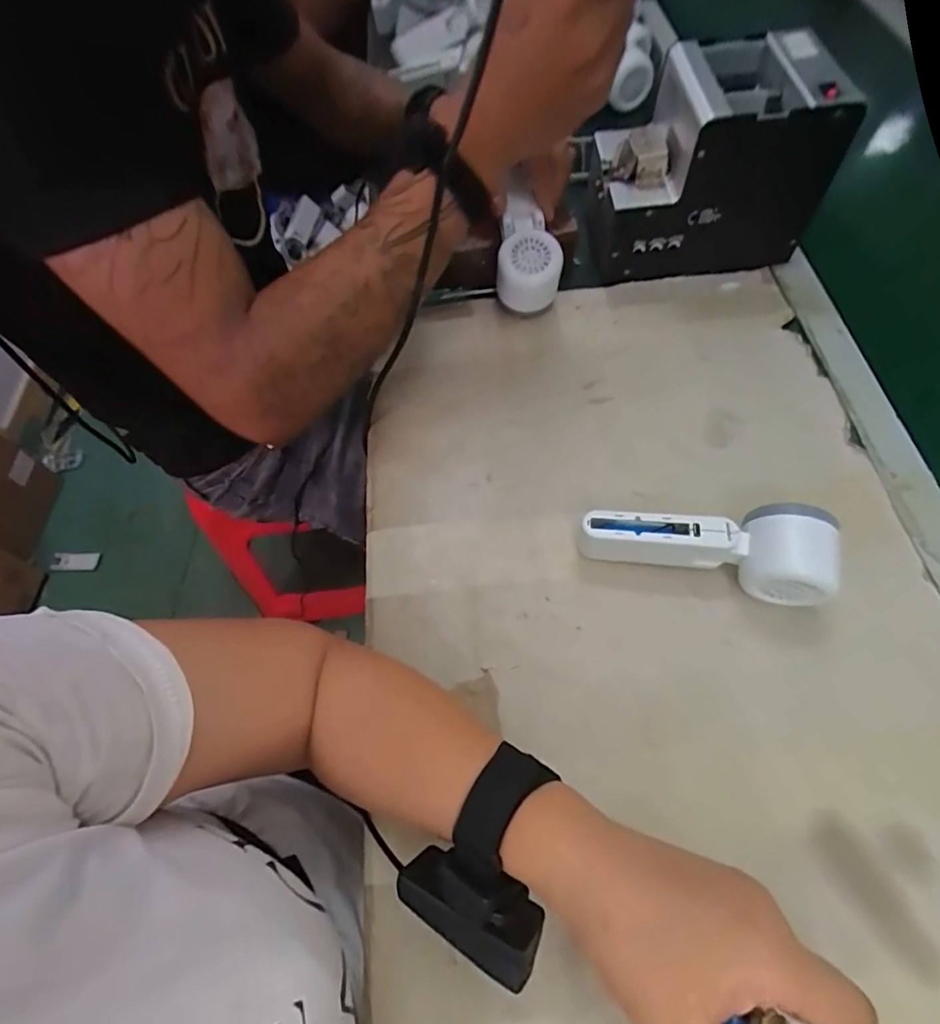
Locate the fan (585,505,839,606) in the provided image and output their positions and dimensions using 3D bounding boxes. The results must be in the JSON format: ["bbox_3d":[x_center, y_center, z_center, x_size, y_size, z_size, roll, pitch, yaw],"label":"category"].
[{"bbox_3d":[0.164,0.023,0.376,0.166,0.049,0.057,8,64,8],"label":"fan"}]

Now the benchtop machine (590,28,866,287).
[{"bbox_3d":[0.212,-0.318,0.489,0.177,0.147,0.127,-5,63,2],"label":"benchtop machine"}]

